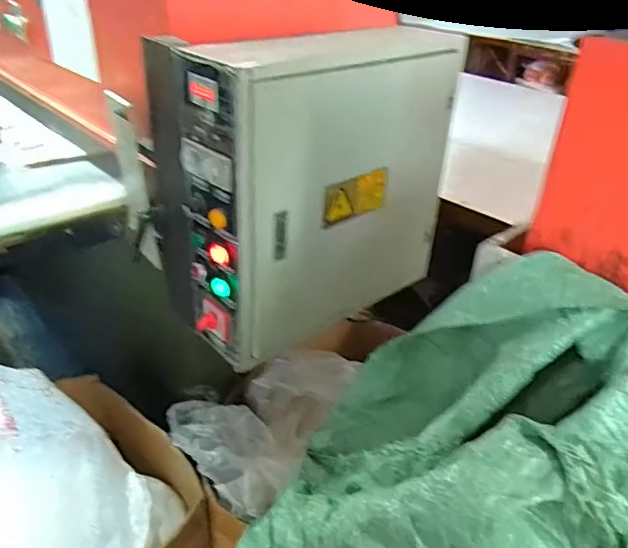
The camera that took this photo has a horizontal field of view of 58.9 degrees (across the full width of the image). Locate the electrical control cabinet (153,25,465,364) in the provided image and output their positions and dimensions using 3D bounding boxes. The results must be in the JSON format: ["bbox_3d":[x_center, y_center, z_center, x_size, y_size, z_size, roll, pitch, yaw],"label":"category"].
[{"bbox_3d":[-0.003,-0.164,1.011,0.492,0.495,0.233,-22,40,-35],"label":"electrical control cabinet"}]

